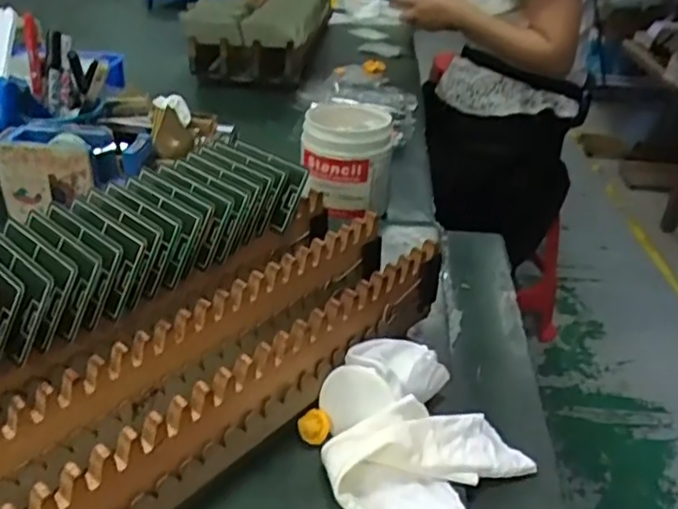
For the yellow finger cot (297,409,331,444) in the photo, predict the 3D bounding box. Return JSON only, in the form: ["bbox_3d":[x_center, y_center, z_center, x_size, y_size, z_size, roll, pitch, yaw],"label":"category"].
[{"bbox_3d":[-0.015,0.106,0.392,0.019,0.014,0.019,0,32,-4],"label":"yellow finger cot"}]

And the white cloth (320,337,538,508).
[{"bbox_3d":[0.043,0.105,0.375,0.117,0.046,0.114,23,38,30],"label":"white cloth"}]

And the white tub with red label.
[{"bbox_3d":[0.008,-0.100,0.659,0.089,0.094,0.083,2,32,0],"label":"white tub with red label"}]

